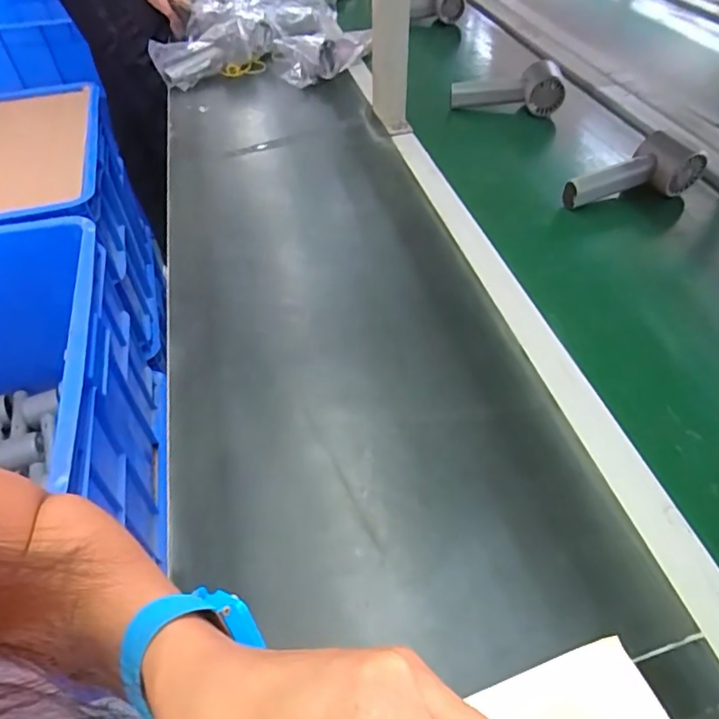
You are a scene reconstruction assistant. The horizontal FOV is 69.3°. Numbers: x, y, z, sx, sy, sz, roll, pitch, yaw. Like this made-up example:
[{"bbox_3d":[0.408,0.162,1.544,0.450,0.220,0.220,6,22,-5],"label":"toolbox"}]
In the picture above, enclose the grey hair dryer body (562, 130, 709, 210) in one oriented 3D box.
[{"bbox_3d":[0.313,-0.205,0.600,0.159,0.056,0.058,-24,50,-12],"label":"grey hair dryer body"}]

